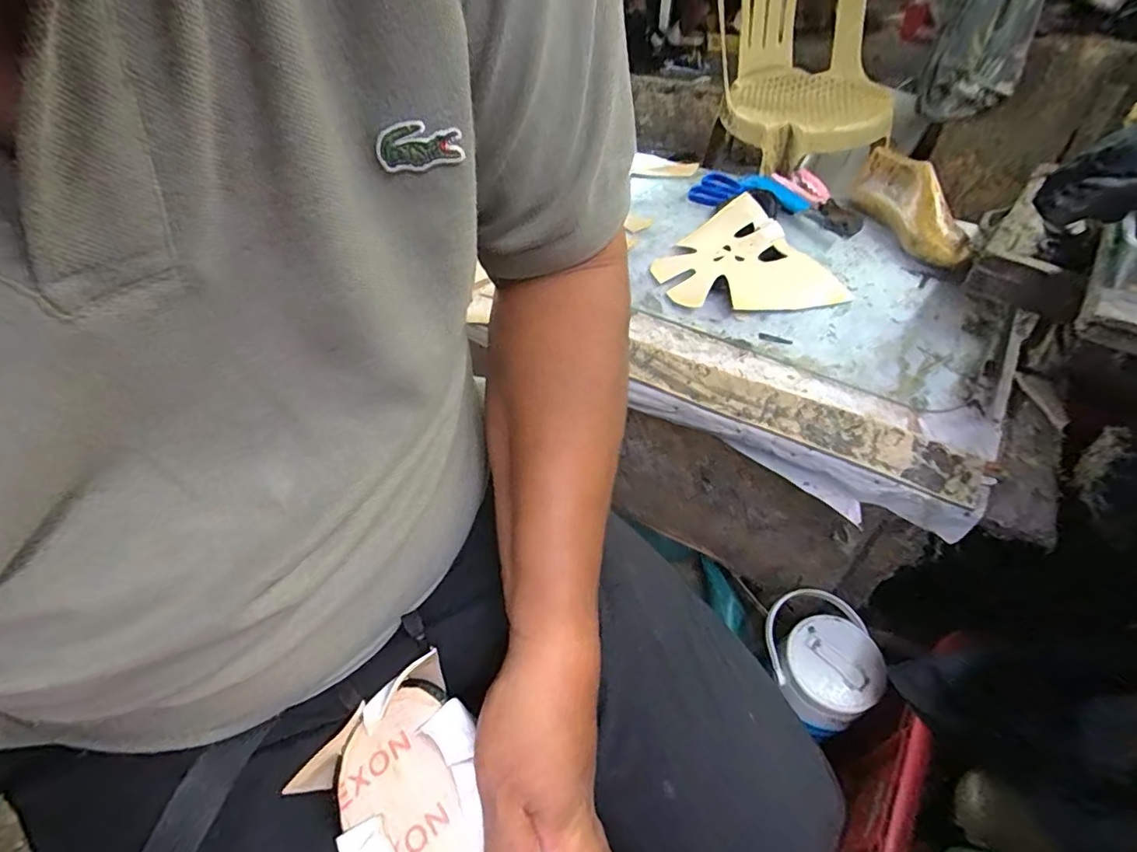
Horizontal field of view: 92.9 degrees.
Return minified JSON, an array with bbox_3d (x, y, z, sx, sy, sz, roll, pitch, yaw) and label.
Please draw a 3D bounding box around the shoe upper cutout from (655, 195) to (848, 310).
[{"bbox_3d":[0.218,-0.216,0.716,0.189,0.043,0.242,-20,50,-12],"label":"shoe upper cutout"}]

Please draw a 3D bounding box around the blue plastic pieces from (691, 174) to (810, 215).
[{"bbox_3d":[0.284,-0.368,0.850,0.178,0.026,0.095,18,53,20],"label":"blue plastic pieces"}]

